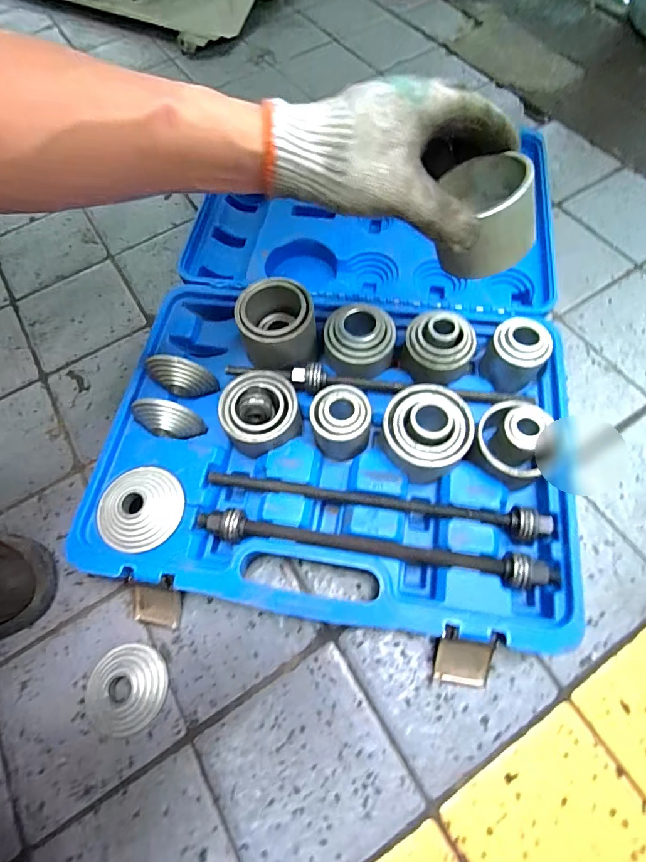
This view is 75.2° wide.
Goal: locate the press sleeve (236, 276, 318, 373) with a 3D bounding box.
[{"bbox_3d":[-0.053,-0.114,0.481,0.087,0.078,0.092,-13,66,-2],"label":"press sleeve"}]

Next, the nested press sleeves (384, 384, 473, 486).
[{"bbox_3d":[0.105,0.000,0.427,0.084,0.041,0.091,-1,66,3],"label":"nested press sleeves"}]

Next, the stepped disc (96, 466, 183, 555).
[{"bbox_3d":[-0.184,0.075,0.419,0.081,0.017,0.084,-1,66,3],"label":"stepped disc"}]

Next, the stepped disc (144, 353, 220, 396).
[{"bbox_3d":[-0.158,-0.061,0.472,0.070,0.057,0.020,-4,66,2],"label":"stepped disc"}]

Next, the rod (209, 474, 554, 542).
[{"bbox_3d":[0.050,0.068,0.420,0.330,0.021,0.026,8,66,7],"label":"rod"}]

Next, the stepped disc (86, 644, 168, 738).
[{"bbox_3d":[-0.188,0.243,0.396,0.076,0.015,0.073,-1,66,3],"label":"stepped disc"}]

